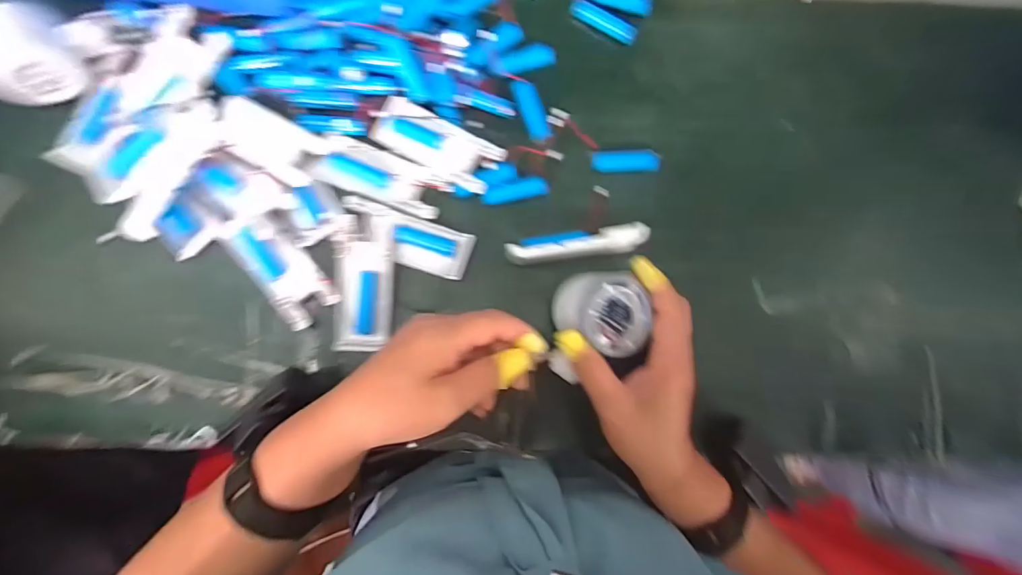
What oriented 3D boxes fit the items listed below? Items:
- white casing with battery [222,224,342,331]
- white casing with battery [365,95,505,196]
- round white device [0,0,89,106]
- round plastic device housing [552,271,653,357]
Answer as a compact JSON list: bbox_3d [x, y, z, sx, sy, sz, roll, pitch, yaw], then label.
[{"bbox_3d":[-0.186,-0.016,0.361,0.045,0.013,0.101,-40,88,-5],"label":"white casing with battery"},{"bbox_3d":[-0.061,-0.117,0.362,0.107,0.021,0.041,29,84,0],"label":"white casing with battery"},{"bbox_3d":[-0.375,-0.182,0.345,0.055,0.049,0.071,44,84,2],"label":"round white device"},{"bbox_3d":[0.065,0.018,0.324,0.067,0.030,0.060,0,85,-2],"label":"round plastic device housing"}]

